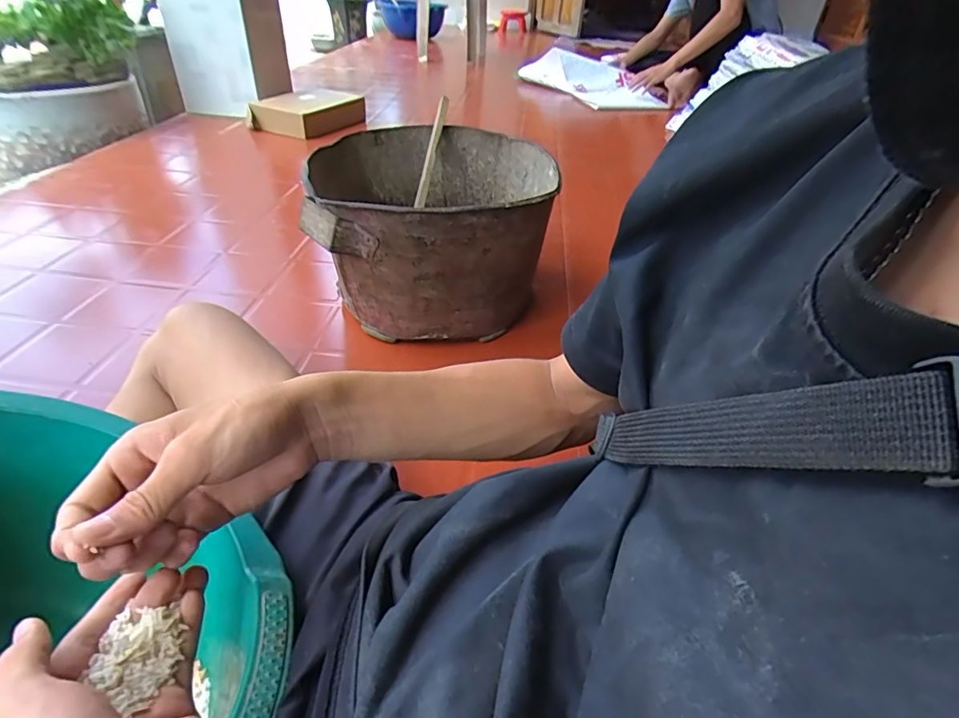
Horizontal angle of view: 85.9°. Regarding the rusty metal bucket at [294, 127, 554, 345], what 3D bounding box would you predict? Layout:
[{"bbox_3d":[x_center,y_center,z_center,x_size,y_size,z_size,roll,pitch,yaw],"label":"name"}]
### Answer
[{"bbox_3d":[-0.070,-0.203,0.797,0.335,0.204,0.354,3,38,-2],"label":"rusty metal bucket"}]

